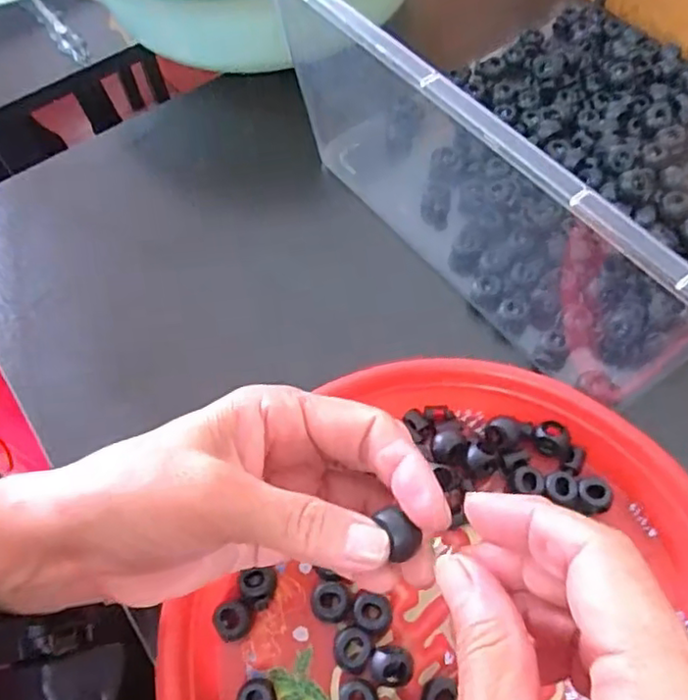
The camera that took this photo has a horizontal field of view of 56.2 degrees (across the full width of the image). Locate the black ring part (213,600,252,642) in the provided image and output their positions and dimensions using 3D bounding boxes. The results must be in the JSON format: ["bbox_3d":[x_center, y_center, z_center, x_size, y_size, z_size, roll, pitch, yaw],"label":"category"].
[{"bbox_3d":[-0.049,0.119,0.283,0.017,0.011,0.016,-1,60,2],"label":"black ring part"}]

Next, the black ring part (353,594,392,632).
[{"bbox_3d":[0.012,0.114,0.280,0.016,0.008,0.013,12,62,10],"label":"black ring part"}]

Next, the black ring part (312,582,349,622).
[{"bbox_3d":[-0.006,0.112,0.286,0.016,0.012,0.016,-1,60,2],"label":"black ring part"}]

